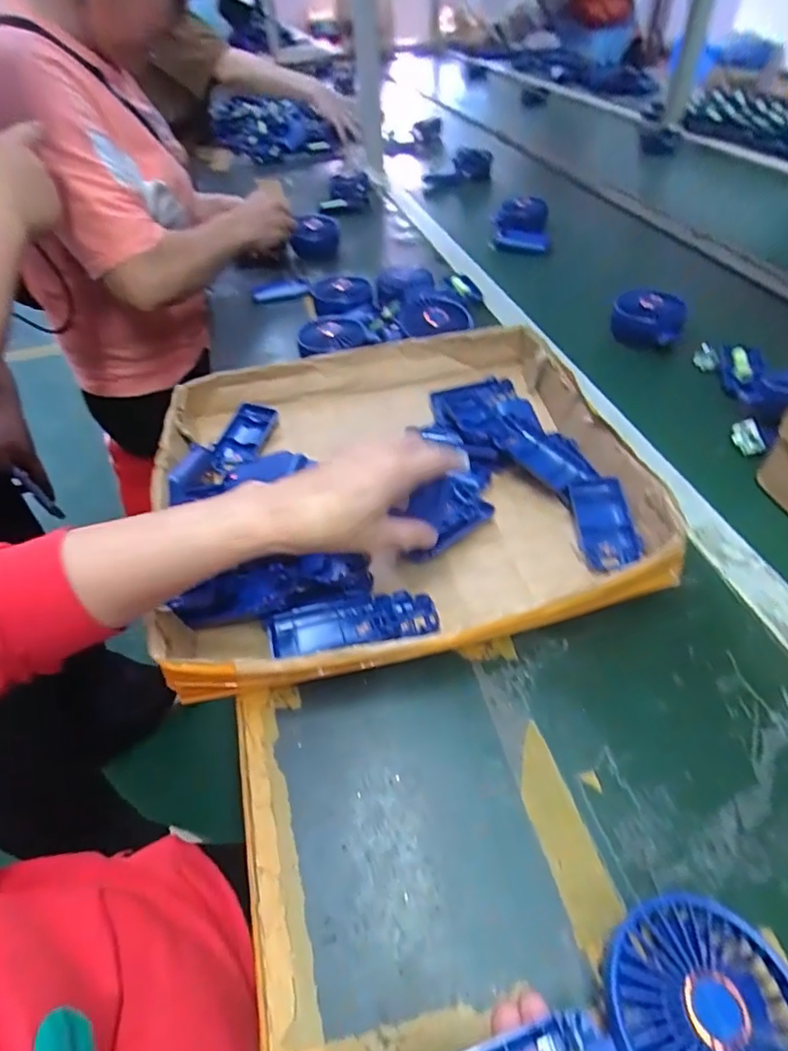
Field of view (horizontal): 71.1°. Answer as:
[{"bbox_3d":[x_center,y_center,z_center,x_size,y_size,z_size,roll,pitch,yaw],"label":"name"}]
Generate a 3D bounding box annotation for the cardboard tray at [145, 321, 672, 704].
[{"bbox_3d":[-0.006,-0.043,0.513,0.403,0.069,0.375,-13,47,-7],"label":"cardboard tray"}]

